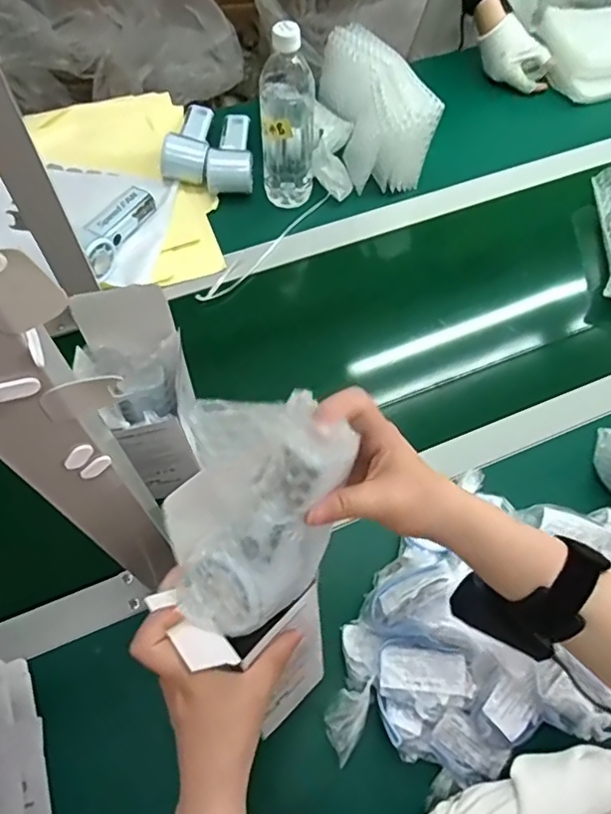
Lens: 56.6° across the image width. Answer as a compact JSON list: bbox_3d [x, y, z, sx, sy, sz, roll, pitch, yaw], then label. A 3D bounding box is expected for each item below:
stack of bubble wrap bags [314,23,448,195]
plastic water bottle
[{"bbox_3d":[0.094,-0.415,0.785,0.089,0.116,0.203,-15,64,-10],"label":"stack of bubble wrap bags"},{"bbox_3d":[-0.022,-0.356,0.710,0.074,0.222,0.067,3,62,-1],"label":"plastic water bottle"}]

